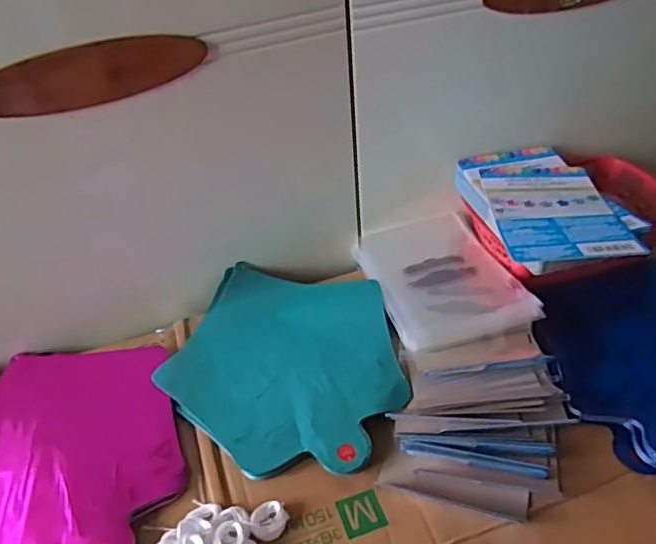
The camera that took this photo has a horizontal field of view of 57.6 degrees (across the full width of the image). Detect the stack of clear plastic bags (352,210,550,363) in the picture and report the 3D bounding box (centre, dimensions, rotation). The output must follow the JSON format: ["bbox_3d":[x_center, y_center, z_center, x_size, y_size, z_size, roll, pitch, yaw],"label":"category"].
[{"bbox_3d":[0.120,0.005,0.643,0.142,0.021,0.184,-14,42,-9],"label":"stack of clear plastic bags"}]

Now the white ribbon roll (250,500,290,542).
[{"bbox_3d":[-0.046,0.194,0.464,0.026,0.011,0.028,-3,42,3],"label":"white ribbon roll"}]

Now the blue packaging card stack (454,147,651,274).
[{"bbox_3d":[0.220,-0.068,0.603,0.131,0.035,0.214,-9,42,-3],"label":"blue packaging card stack"}]

